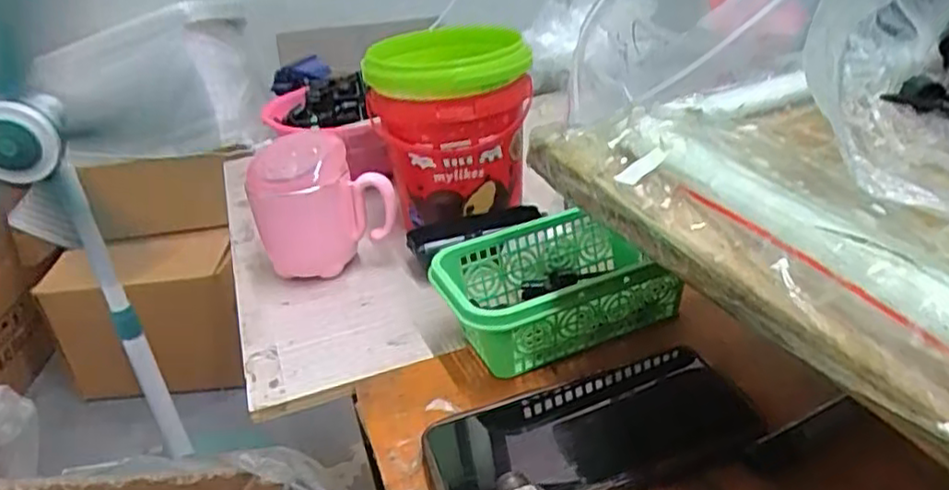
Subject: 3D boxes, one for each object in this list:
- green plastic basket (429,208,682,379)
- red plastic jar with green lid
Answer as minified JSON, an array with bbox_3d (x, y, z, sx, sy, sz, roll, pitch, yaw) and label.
[{"bbox_3d":[0.048,0.031,0.444,0.136,0.057,0.097,-17,30,-19],"label":"green plastic basket"},{"bbox_3d":[-0.023,-0.098,0.583,0.115,0.156,0.123,-5,28,3],"label":"red plastic jar with green lid"}]

